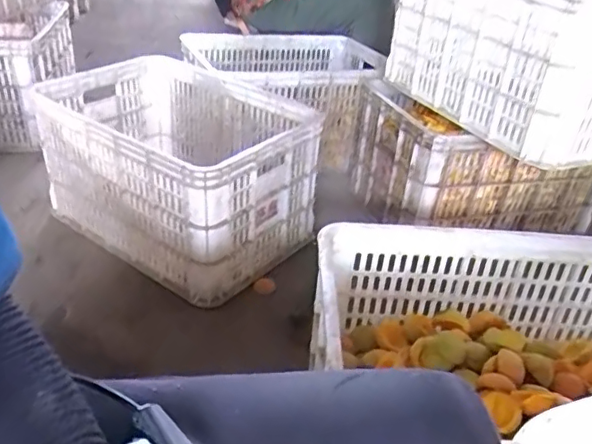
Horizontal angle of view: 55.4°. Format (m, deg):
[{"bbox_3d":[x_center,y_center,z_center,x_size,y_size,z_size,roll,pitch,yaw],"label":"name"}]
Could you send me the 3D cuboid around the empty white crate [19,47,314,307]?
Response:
[{"bbox_3d":[-0.248,-0.107,1.199,0.499,0.305,0.366,24,36,26],"label":"empty white crate"}]

